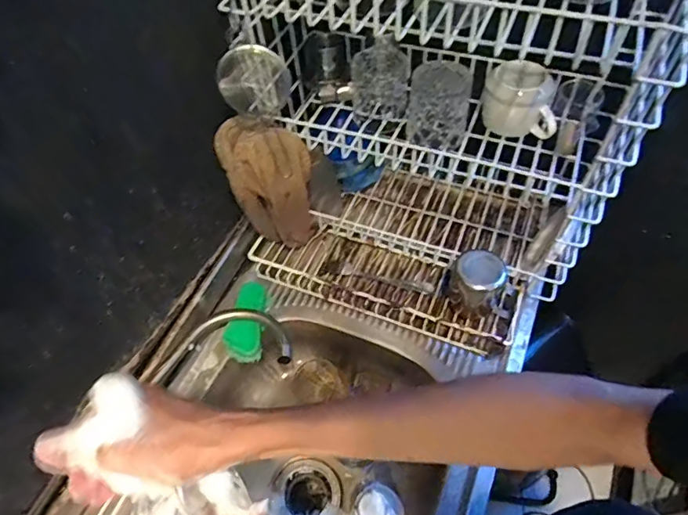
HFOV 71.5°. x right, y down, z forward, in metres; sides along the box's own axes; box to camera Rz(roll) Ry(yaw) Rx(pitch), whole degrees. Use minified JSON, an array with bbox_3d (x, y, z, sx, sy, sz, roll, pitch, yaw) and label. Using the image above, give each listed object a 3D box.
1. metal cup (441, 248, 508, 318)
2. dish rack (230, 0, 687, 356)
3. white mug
[{"bbox_3d":[0.199,0.041,0.726,0.076,0.096,0.067,-14,56,-4],"label":"metal cup"},{"bbox_3d":[0.111,-0.146,0.653,0.486,0.466,0.314,12,58,13],"label":"dish rack"},{"bbox_3d":[0.246,-0.222,0.666,0.096,0.090,0.075,7,57,10],"label":"white mug"}]

